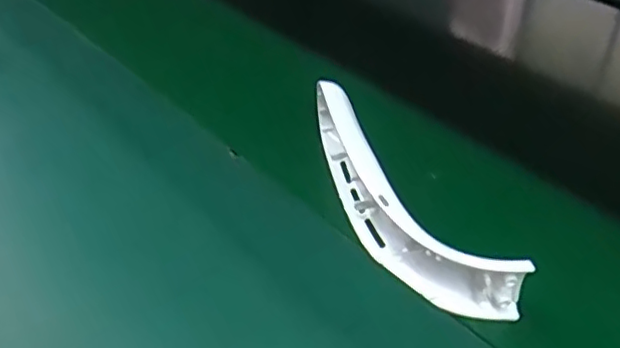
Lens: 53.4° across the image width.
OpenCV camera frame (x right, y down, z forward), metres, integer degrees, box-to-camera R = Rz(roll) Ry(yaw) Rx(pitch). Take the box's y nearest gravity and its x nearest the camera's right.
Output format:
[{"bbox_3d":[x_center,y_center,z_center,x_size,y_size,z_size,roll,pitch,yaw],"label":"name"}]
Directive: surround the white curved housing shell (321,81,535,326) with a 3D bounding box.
[{"bbox_3d":[0.043,0.012,0.372,0.044,0.050,0.189,-21,47,-23],"label":"white curved housing shell"}]

